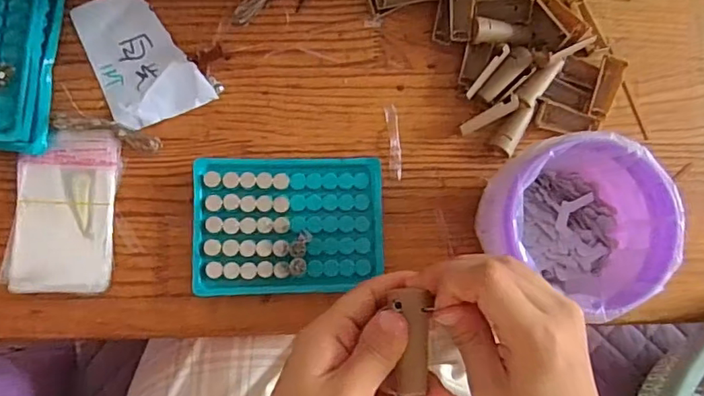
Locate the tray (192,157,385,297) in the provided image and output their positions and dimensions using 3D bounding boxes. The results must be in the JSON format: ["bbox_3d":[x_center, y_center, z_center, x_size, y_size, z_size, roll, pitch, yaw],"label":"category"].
[{"bbox_3d":[-0.045,0.019,0.383,0.131,0.014,0.094,-1,85,-9],"label":"tray"}]

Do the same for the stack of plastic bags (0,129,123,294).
[{"bbox_3d":[-0.198,0.008,0.369,0.066,0.009,0.111,3,84,-8],"label":"stack of plastic bags"}]

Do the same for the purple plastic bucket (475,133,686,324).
[{"bbox_3d":[0.145,0.016,0.365,0.105,0.091,0.100,1,85,-8],"label":"purple plastic bucket"}]

